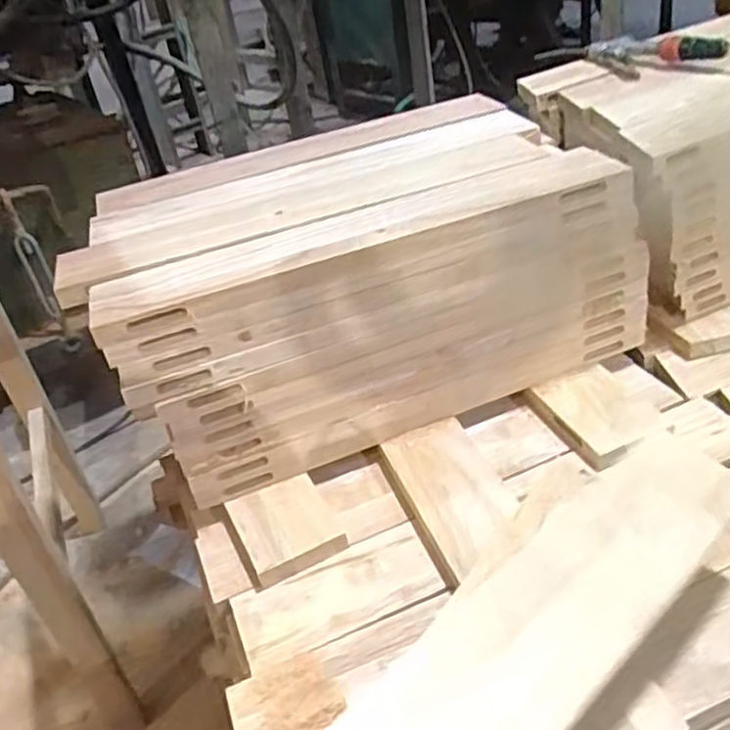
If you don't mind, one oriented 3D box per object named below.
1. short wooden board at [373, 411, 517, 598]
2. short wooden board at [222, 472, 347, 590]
[{"bbox_3d":[0.075,0.108,0.624,0.087,0.020,0.168,-19,35,-12],"label":"short wooden board"},{"bbox_3d":[-0.068,0.136,0.617,0.078,0.018,0.091,-21,35,-15],"label":"short wooden board"}]

